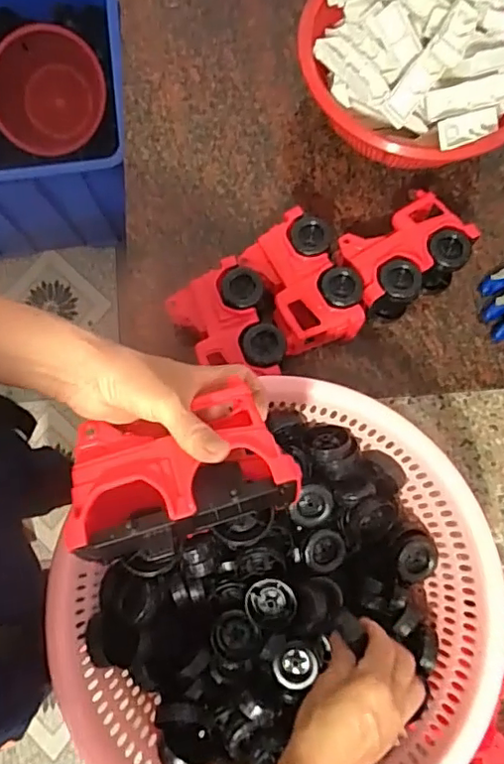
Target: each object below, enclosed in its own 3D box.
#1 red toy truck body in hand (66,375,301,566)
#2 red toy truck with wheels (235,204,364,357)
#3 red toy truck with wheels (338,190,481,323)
[{"bbox_3d":[-0.049,0.060,0.400,0.148,0.077,0.094,-14,76,-2],"label":"red toy truck body in hand"},{"bbox_3d":[0.058,-0.107,0.662,0.097,0.083,0.142,-26,77,-5],"label":"red toy truck with wheels"},{"bbox_3d":[0.178,-0.143,0.678,0.152,0.085,0.106,-28,77,-6],"label":"red toy truck with wheels"}]

